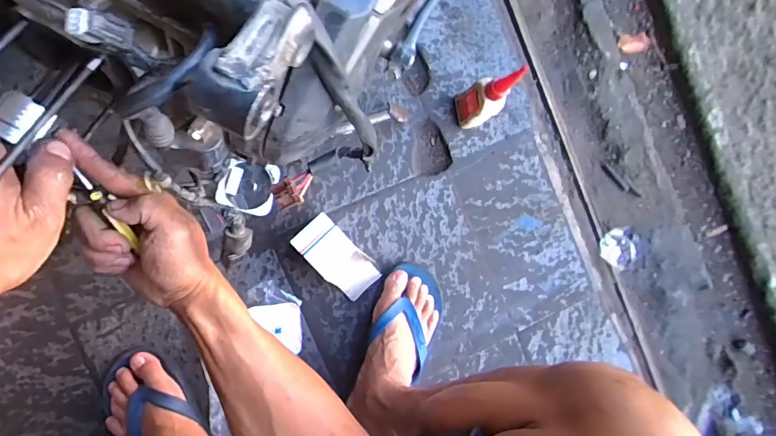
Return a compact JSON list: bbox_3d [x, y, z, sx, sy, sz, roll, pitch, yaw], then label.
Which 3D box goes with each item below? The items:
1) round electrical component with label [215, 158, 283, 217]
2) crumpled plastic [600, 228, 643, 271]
[{"bbox_3d":[-0.206,-0.046,0.634,0.081,0.015,0.077,15,86,-8],"label":"round electrical component with label"},{"bbox_3d":[0.415,0.053,0.751,0.080,0.029,0.064,-25,92,-9],"label":"crumpled plastic"}]

